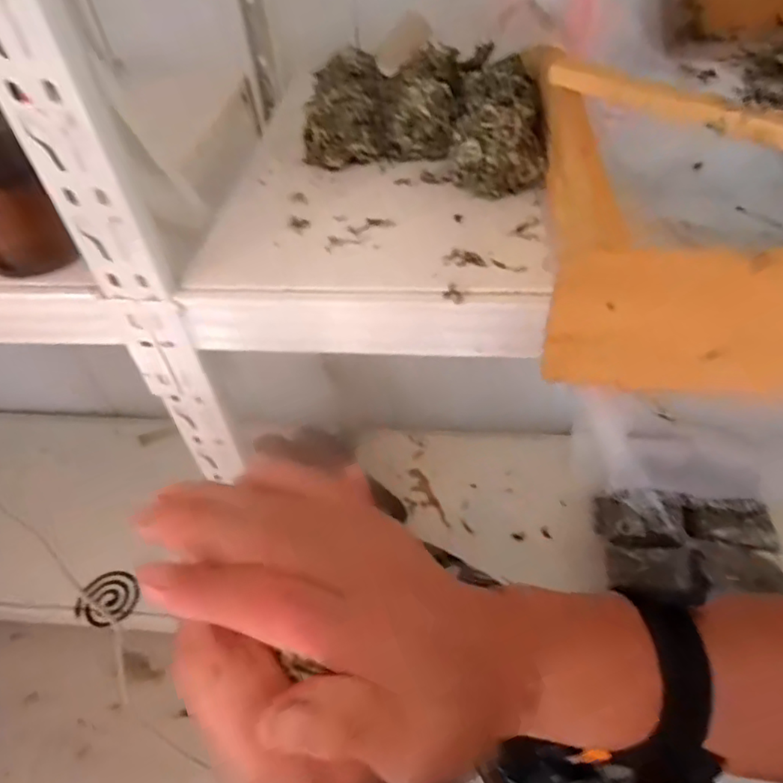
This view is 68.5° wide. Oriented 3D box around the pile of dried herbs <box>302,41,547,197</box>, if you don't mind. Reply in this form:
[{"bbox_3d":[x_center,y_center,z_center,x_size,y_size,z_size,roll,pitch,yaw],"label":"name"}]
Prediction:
[{"bbox_3d":[0.021,-0.221,0.467,0.177,0.056,0.151,3,50,9],"label":"pile of dried herbs"}]

